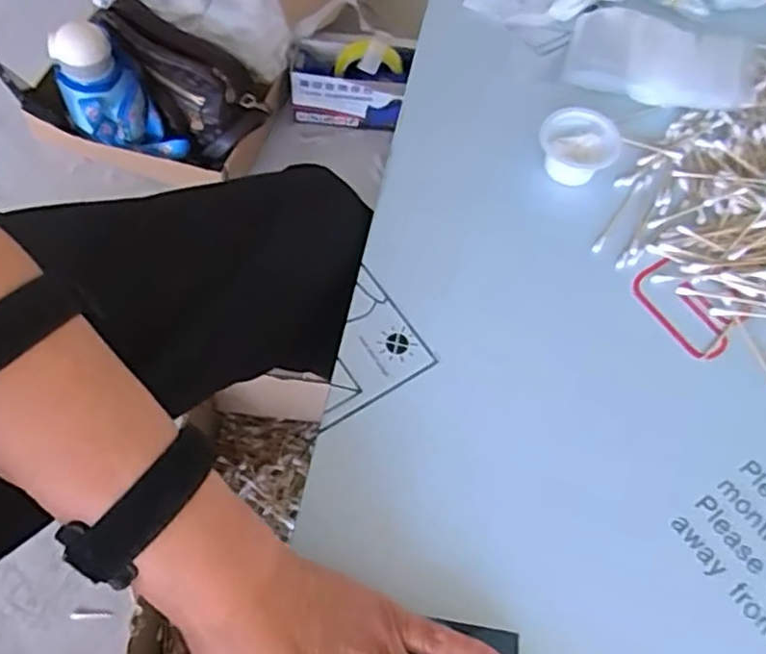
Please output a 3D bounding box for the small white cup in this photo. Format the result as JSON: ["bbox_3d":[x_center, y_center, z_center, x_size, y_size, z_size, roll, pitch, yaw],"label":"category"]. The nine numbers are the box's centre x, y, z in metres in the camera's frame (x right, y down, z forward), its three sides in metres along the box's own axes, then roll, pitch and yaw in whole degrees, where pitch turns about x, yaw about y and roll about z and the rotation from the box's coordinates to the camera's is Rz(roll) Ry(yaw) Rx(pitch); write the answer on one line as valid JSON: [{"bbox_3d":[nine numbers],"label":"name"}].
[{"bbox_3d":[0.136,-0.128,0.476,0.052,0.033,0.042,21,63,7],"label":"small white cup"}]

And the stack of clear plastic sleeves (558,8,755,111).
[{"bbox_3d":[0.212,-0.205,0.518,0.136,0.023,0.070,18,62,5],"label":"stack of clear plastic sleeves"}]

